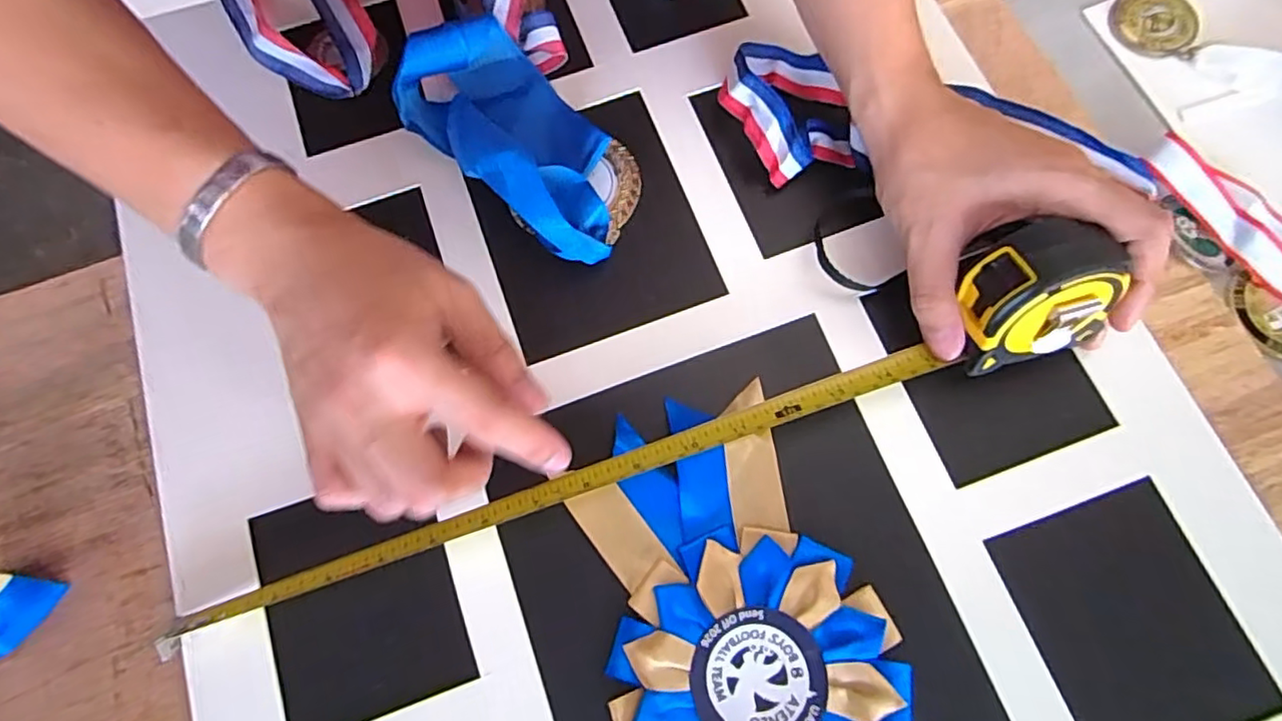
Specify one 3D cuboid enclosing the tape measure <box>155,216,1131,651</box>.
[{"bbox_3d":[0.005,0.037,0.296,0.434,0.057,0.055,-22,74,1],"label":"tape measure"}]

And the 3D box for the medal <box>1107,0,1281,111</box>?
[{"bbox_3d":[0.356,-0.180,0.368,0.152,0.016,0.051,26,71,4],"label":"medal"}]

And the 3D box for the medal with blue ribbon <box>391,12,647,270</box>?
[{"bbox_3d":[-0.060,-0.120,0.339,0.138,0.048,0.077,44,79,12],"label":"medal with blue ribbon"}]

